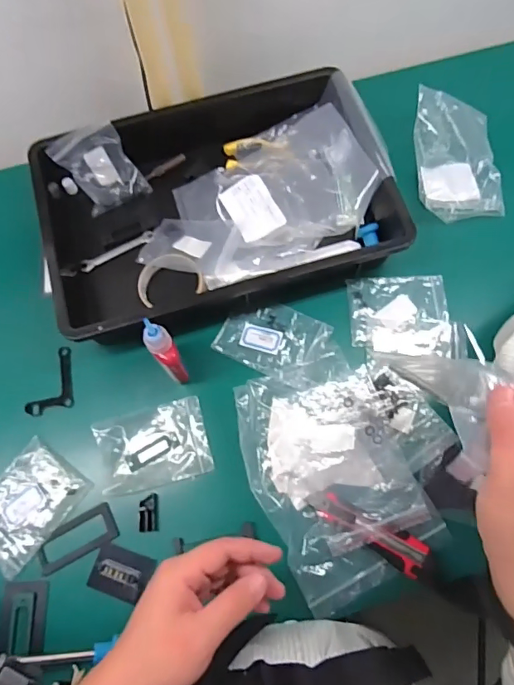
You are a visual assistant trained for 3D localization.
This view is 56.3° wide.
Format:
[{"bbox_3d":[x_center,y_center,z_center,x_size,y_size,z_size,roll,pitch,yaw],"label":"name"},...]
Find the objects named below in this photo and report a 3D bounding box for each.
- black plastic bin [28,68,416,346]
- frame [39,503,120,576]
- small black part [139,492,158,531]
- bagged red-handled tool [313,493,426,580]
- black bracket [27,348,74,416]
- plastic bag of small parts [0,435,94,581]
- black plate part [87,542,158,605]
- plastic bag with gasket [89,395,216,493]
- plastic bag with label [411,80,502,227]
[{"bbox_3d":[-0.054,-0.189,0.635,0.438,0.074,0.307,-16,72,-4],"label":"black plastic bin"},{"bbox_3d":[-0.209,0.230,0.562,0.097,0.005,0.043,-30,74,-8],"label":"frame"},{"bbox_3d":[-0.125,0.198,0.559,0.019,0.014,0.041,-3,72,1],"label":"small black part"},{"bbox_3d":[0.128,0.210,0.529,0.118,0.016,0.036,30,75,11],"label":"bagged red-handled tool"},{"bbox_3d":[-0.265,0.050,0.615,0.057,0.016,0.082,-9,75,-1],"label":"black bracket"},{"bbox_3d":[-0.271,0.189,0.564,0.095,0.016,0.126,36,77,12],"label":"plastic bag of small parts"},{"bbox_3d":[-0.151,0.254,0.528,0.065,0.020,0.047,17,73,7],"label":"black plate part"},{"bbox_3d":[-0.121,0.123,0.572,0.124,0.023,0.092,-15,72,-3],"label":"plastic bag with gasket"},{"bbox_3d":[0.278,-0.263,0.680,0.107,0.049,0.180,-5,72,0],"label":"plastic bag with label"}]

